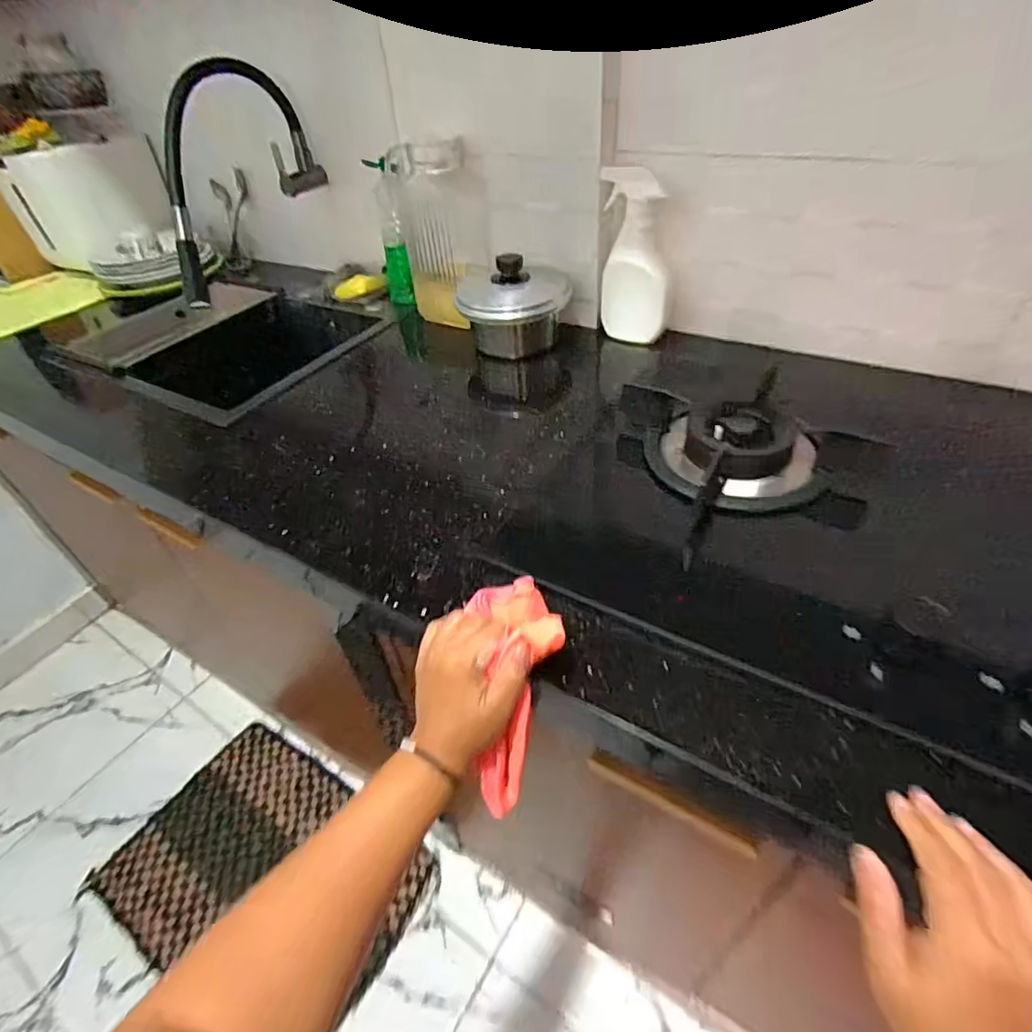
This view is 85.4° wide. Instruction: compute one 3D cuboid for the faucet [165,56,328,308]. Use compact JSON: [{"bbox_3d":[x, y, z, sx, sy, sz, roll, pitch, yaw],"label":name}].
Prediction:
[{"bbox_3d":[-0.423,-0.526,0.854,0.086,0.254,0.351,4,43,10],"label":"faucet"}]

